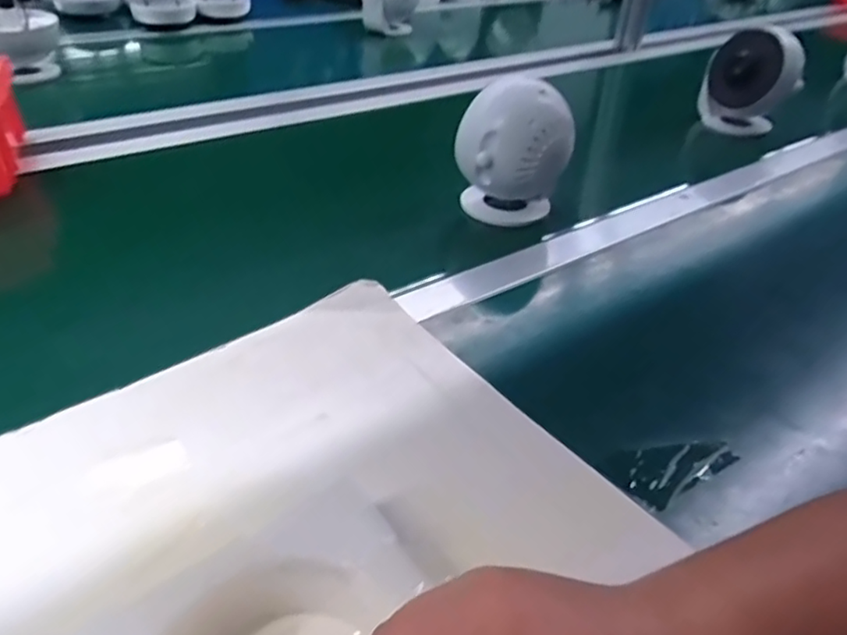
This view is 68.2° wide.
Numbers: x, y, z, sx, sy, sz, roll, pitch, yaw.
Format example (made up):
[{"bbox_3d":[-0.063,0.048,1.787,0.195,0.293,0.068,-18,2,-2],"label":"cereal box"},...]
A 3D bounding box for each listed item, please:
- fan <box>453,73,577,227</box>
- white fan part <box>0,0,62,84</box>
[{"bbox_3d":[0.087,-0.158,0.615,0.113,0.137,0.081,7,37,2],"label":"fan"},{"bbox_3d":[-0.571,-0.388,0.870,0.103,0.119,0.083,-18,43,-24],"label":"white fan part"}]

